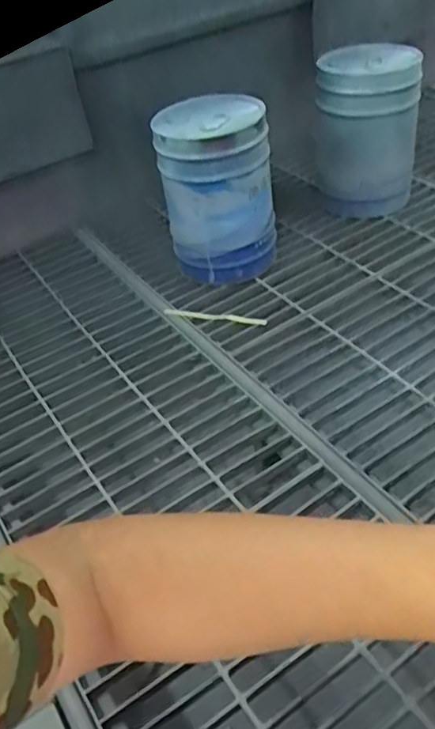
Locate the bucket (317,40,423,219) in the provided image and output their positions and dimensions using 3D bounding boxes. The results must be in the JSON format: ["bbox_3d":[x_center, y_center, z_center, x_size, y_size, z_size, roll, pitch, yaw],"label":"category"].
[{"bbox_3d":[0.406,-0.627,1.672,0.265,0.391,0.277,1,45,8],"label":"bucket"}]

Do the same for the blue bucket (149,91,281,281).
[{"bbox_3d":[0.004,-0.406,1.474,0.264,0.389,0.253,-7,44,0],"label":"blue bucket"}]

